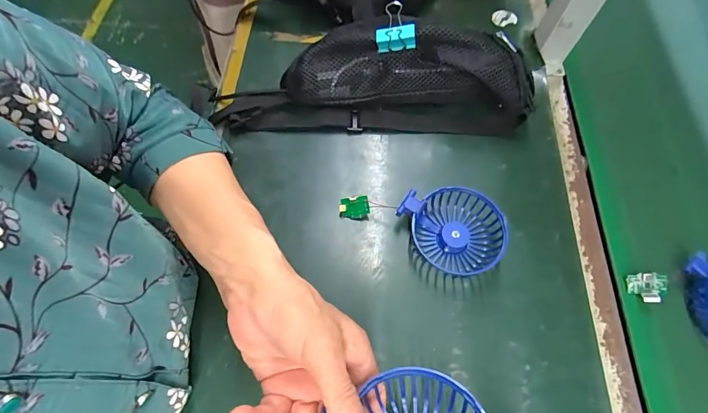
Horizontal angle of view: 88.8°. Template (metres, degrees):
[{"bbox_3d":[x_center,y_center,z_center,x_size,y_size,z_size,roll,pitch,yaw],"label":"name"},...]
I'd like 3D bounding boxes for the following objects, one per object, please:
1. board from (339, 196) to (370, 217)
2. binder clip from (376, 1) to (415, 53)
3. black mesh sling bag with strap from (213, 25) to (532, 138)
[{"bbox_3d":[0.000,0.000,0.379,0.031,0.004,0.021,-11,105,14],"label":"board"},{"bbox_3d":[0.045,-0.184,0.385,0.040,0.049,0.037,9,65,4],"label":"binder clip"},{"bbox_3d":[0.016,-0.139,0.407,0.358,0.088,0.081,1,65,0],"label":"black mesh sling bag with strap"}]

